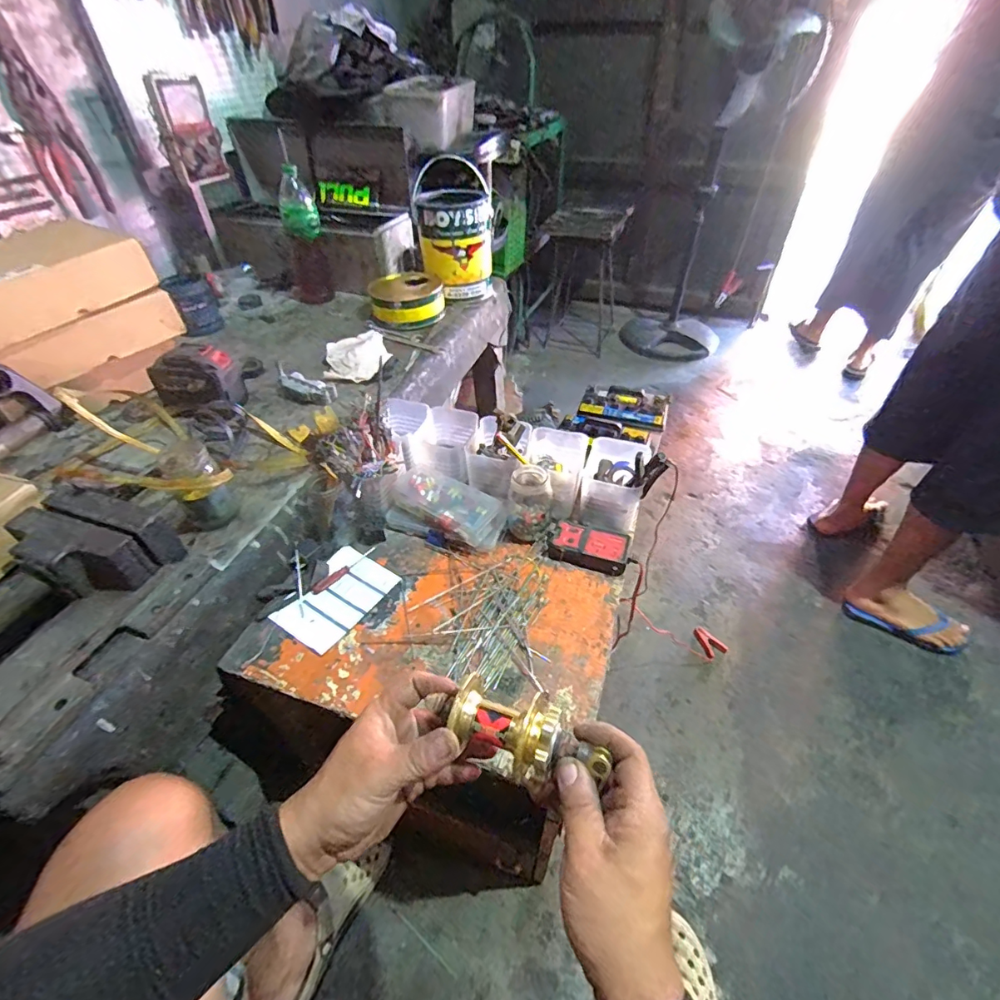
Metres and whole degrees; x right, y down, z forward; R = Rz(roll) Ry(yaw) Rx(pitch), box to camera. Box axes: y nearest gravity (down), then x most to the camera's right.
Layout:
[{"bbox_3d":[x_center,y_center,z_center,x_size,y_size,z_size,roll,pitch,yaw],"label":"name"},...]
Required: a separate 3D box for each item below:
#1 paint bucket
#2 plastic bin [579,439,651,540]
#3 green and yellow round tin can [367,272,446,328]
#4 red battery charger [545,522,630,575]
[{"bbox_3d":[-0.103,-0.616,1.116,0.166,0.248,0.181,-6,45,-7],"label":"paint bucket"},{"bbox_3d":[0.168,-0.024,0.724,0.092,0.098,0.108,14,46,13],"label":"plastic bin"},{"bbox_3d":[-0.208,-0.451,1.097,0.162,0.054,0.173,-11,46,-12],"label":"green and yellow round tin can"},{"bbox_3d":[0.127,0.067,0.688,0.105,0.026,0.065,16,47,15],"label":"red battery charger"}]

